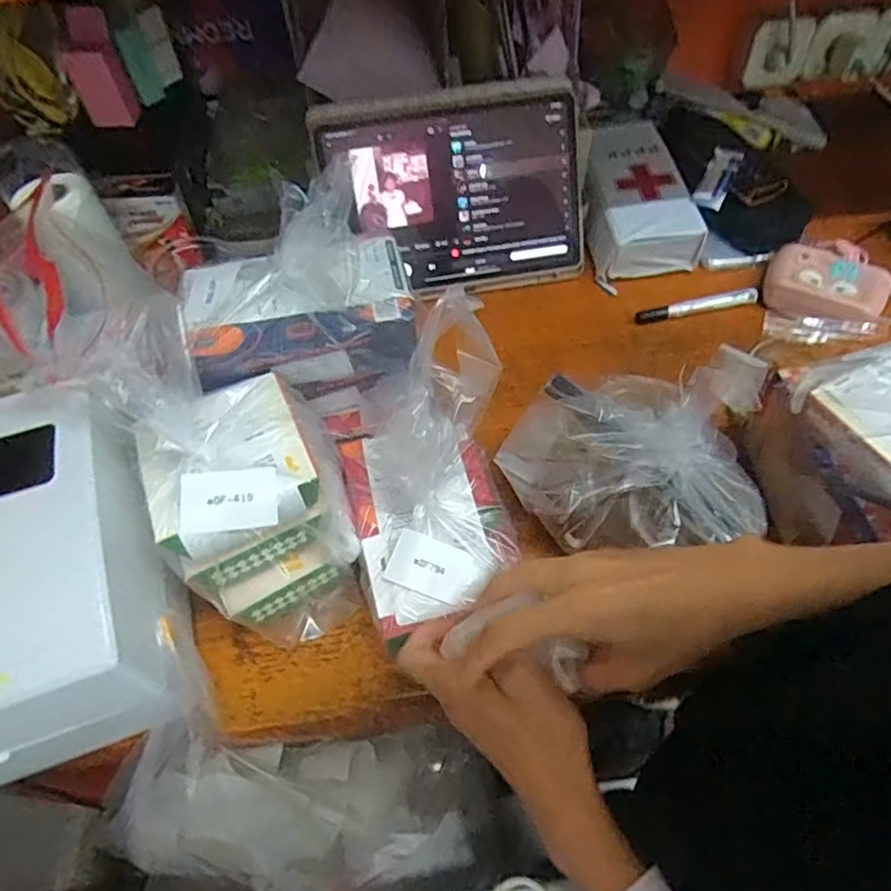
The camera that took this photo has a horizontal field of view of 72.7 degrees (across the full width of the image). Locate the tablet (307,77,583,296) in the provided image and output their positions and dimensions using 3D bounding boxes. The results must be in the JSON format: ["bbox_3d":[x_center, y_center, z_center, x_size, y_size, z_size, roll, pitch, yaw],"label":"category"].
[{"bbox_3d":[0.013,-0.277,0.667,0.275,0.204,0.022,-10,20,-5],"label":"tablet"}]

